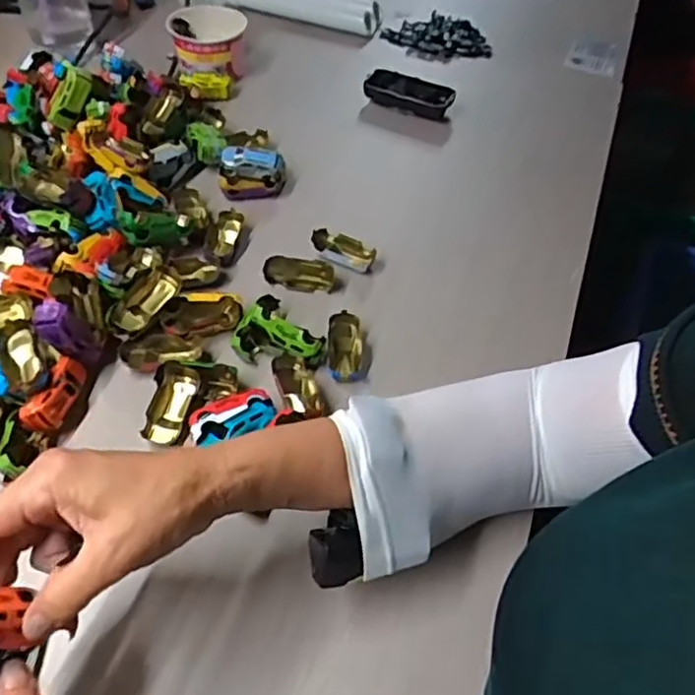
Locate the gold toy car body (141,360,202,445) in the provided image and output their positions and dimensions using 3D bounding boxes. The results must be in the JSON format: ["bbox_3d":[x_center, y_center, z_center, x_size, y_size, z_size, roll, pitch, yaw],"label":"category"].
[{"bbox_3d":[-0.137,0.042,0.495,0.032,0.019,0.062,9,50,3],"label":"gold toy car body"}]

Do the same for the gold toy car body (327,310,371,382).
[{"bbox_3d":[0.000,0.002,0.542,0.035,0.020,0.067,0,51,-5],"label":"gold toy car body"}]

